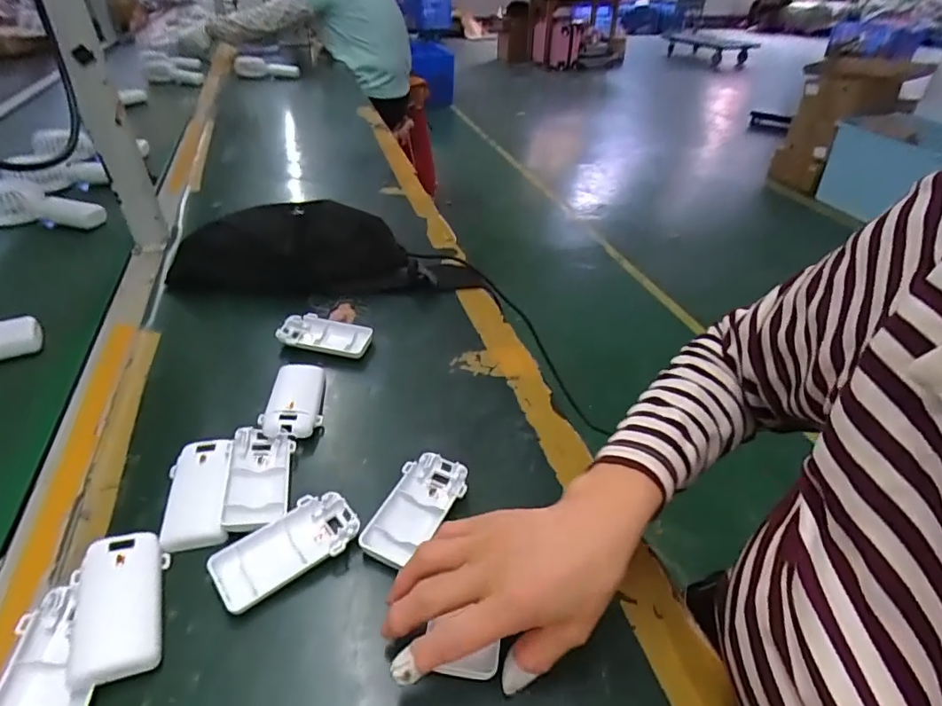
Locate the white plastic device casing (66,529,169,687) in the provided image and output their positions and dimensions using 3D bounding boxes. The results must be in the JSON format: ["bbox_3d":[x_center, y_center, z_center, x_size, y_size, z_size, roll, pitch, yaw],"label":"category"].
[{"bbox_3d":[-0.215,0.151,0.312,0.047,0.029,0.092,-13,40,-19],"label":"white plastic device casing"}]

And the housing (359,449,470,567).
[{"bbox_3d":[-0.040,0.117,0.383,0.047,0.021,0.094,20,41,22],"label":"housing"}]

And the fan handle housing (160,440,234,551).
[{"bbox_3d":[-0.203,0.102,0.381,0.045,0.017,0.090,-8,39,-12],"label":"fan handle housing"}]

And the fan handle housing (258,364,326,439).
[{"bbox_3d":[-0.159,0.041,0.460,0.047,0.023,0.092,-2,38,-6],"label":"fan handle housing"}]

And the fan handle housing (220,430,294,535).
[{"bbox_3d":[-0.163,0.095,0.396,0.045,0.016,0.093,-6,39,-11],"label":"fan handle housing"}]

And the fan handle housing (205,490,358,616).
[{"bbox_3d":[-0.125,0.135,0.353,0.094,0.019,0.048,-23,44,-28],"label":"fan handle housing"}]

